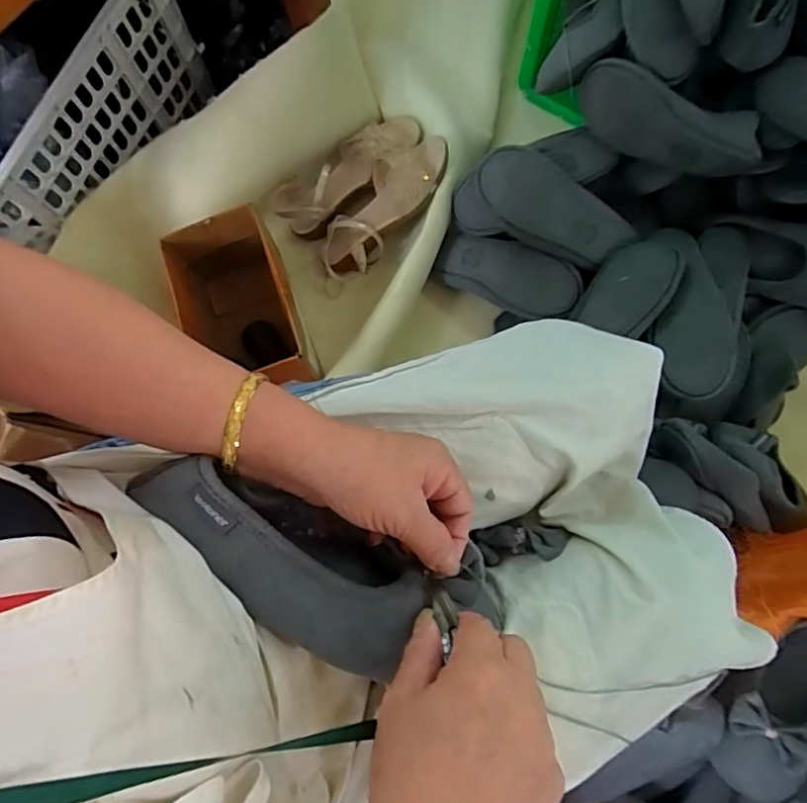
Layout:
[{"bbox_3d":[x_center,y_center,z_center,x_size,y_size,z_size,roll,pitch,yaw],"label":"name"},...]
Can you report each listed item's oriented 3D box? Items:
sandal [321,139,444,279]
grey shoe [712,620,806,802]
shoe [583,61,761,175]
[{"bbox_3d":[-0.031,-0.284,0.818,0.243,0.050,0.084,-43,80,22],"label":"sandal"},{"bbox_3d":[0.428,0.335,0.629,0.222,0.099,0.089,-42,81,-6],"label":"grey shoe"},{"bbox_3d":[0.342,-0.359,0.717,0.238,0.079,0.062,20,81,5],"label":"shoe"}]

